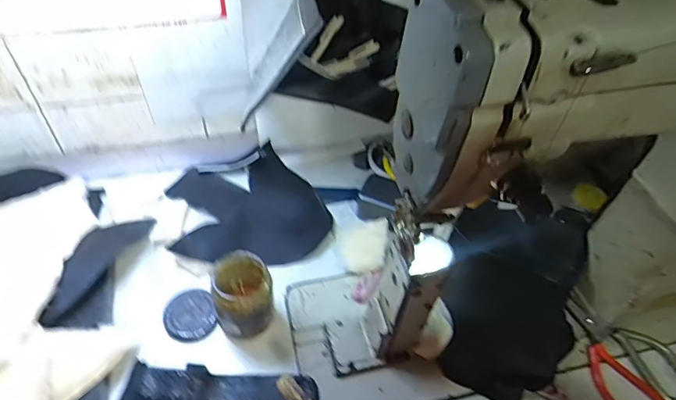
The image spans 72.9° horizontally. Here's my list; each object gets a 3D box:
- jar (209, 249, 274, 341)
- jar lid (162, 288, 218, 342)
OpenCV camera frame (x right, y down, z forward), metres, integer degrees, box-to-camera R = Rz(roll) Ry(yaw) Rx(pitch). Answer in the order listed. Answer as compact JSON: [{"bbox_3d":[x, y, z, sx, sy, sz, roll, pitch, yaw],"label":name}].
[{"bbox_3d":[-0.106,0.112,0.518,0.064,0.094,0.067,2,48,-2],"label":"jar"},{"bbox_3d":[-0.178,0.139,0.549,0.058,0.015,0.058,2,48,-2],"label":"jar lid"}]

